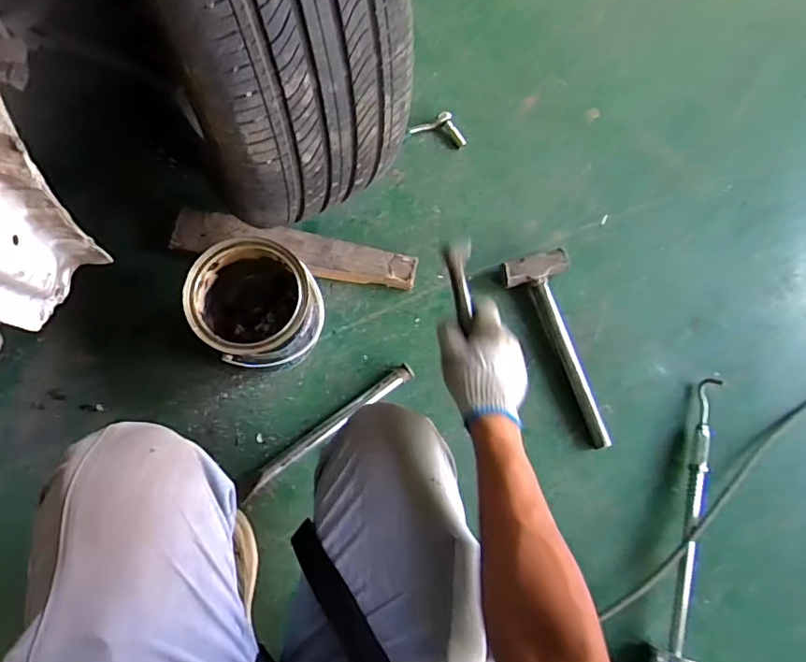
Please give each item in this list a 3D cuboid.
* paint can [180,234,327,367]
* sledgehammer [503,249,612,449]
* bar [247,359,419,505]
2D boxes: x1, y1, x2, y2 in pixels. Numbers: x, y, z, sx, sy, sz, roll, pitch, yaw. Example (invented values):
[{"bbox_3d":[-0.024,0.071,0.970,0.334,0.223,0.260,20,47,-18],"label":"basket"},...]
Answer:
[{"bbox_3d":[-0.211,-0.031,0.779,0.174,0.163,0.165,27,77,3],"label":"paint can"},{"bbox_3d":[0.252,0.030,0.842,0.103,0.044,0.317,-15,78,-6],"label":"sledgehammer"},{"bbox_3d":[-0.114,0.147,0.806,0.306,0.027,0.028,-35,82,-11],"label":"bar"}]

